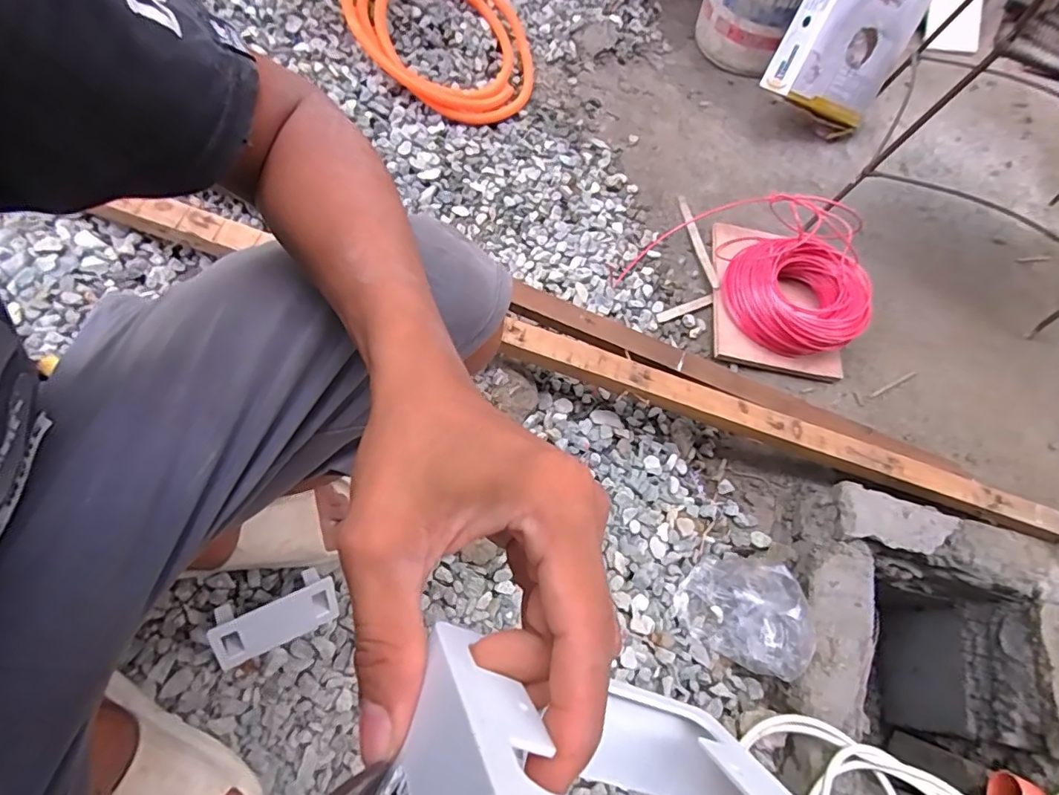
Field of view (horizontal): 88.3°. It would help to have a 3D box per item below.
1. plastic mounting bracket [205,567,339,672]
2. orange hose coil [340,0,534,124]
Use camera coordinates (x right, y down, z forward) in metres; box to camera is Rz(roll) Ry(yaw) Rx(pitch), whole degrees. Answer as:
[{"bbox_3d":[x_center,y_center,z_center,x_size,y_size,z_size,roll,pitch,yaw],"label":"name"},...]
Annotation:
[{"bbox_3d":[-0.271,0.234,0.584,0.122,0.072,0.028,-20,40,-32],"label":"plastic mounting bracket"},{"bbox_3d":[-0.174,-0.764,1.142,0.404,0.032,0.395,8,71,-25],"label":"orange hose coil"}]

